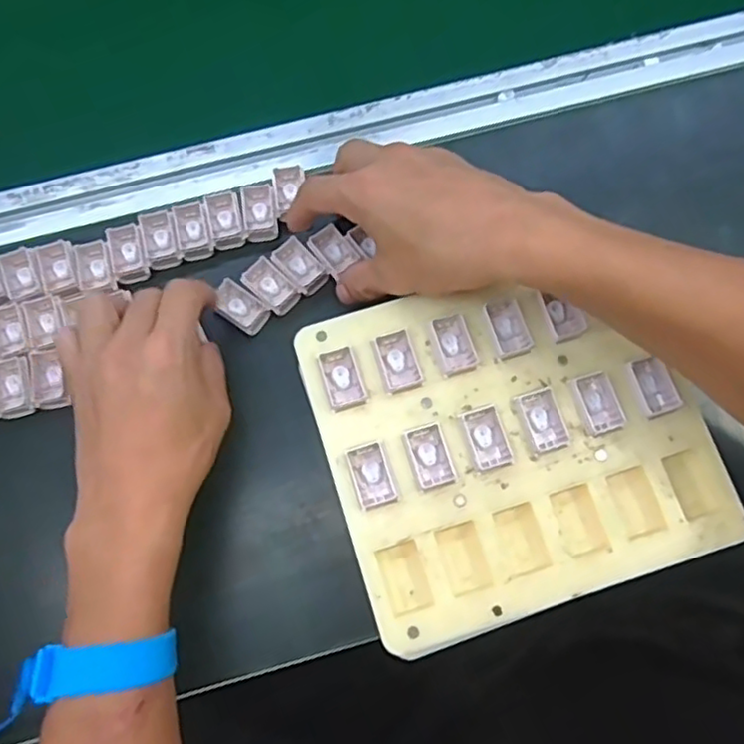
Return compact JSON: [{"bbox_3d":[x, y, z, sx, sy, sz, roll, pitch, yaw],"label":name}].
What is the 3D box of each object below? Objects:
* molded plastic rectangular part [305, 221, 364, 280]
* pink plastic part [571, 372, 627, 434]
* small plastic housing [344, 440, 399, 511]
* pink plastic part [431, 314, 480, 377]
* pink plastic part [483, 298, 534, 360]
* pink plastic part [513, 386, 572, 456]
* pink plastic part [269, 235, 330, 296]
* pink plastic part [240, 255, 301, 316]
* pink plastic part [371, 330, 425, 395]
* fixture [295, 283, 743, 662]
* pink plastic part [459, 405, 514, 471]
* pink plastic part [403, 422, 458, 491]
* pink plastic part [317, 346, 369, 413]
[{"bbox_3d":[-0.025,-0.078,0.422,0.023,0.011,0.031,-36,78,-9],"label":"molded plastic rectangular part"},{"bbox_3d":[0.122,0.017,0.356,0.020,0.012,0.032,-18,76,-5],"label":"pink plastic part"},{"bbox_3d":[0.000,0.055,0.346,0.021,0.009,0.033,-17,76,-4],"label":"small plastic housing"},{"bbox_3d":[0.046,-0.015,0.365,0.021,0.009,0.032,-15,75,-4],"label":"pink plastic part"},{"bbox_3d":[0.076,-0.026,0.367,0.020,0.012,0.035,-17,75,-4],"label":"pink plastic part"},{"bbox_3d":[0.092,0.027,0.354,0.022,0.008,0.034,-17,76,-4],"label":"pink plastic part"},{"bbox_3d":[-0.045,-0.067,0.417,0.022,0.007,0.036,-42,79,-10],"label":"pink plastic part"},{"bbox_3d":[-0.063,-0.055,0.414,0.035,0.009,0.022,42,79,10],"label":"pink plastic part"},{"bbox_3d":[0.014,-0.005,0.362,0.023,0.010,0.032,-16,75,-4],"label":"pink plastic part"},{"bbox_3d":[0.076,0.033,0.354,0.194,0.017,0.177,-17,76,-4],"label":"fixture"},{"bbox_3d":[0.061,0.036,0.352,0.021,0.007,0.033,-18,76,-5],"label":"pink plastic part"},{"bbox_3d":[0.031,0.046,0.351,0.021,0.009,0.033,-17,76,-4],"label":"pink plastic part"},{"bbox_3d":[-0.016,0.004,0.359,0.021,0.008,0.033,-17,75,-4],"label":"pink plastic part"}]

